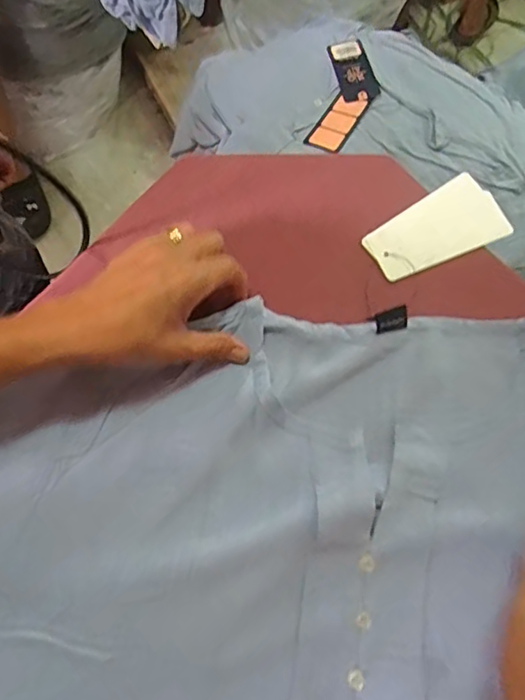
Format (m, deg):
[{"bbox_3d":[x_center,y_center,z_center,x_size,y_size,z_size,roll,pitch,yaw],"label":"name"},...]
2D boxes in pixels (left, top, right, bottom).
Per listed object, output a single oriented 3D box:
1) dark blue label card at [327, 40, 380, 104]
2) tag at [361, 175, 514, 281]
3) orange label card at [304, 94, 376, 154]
[{"bbox_3d":[0.113,-0.351,0.675,0.044,0.004,0.115,-11,60,3],"label":"dark blue label card"},{"bbox_3d":[0.142,-0.099,0.443,0.114,0.007,0.062,-29,74,-7],"label":"tag"},{"bbox_3d":[0.089,-0.267,0.632,0.044,0.004,0.091,25,67,18],"label":"orange label card"}]

